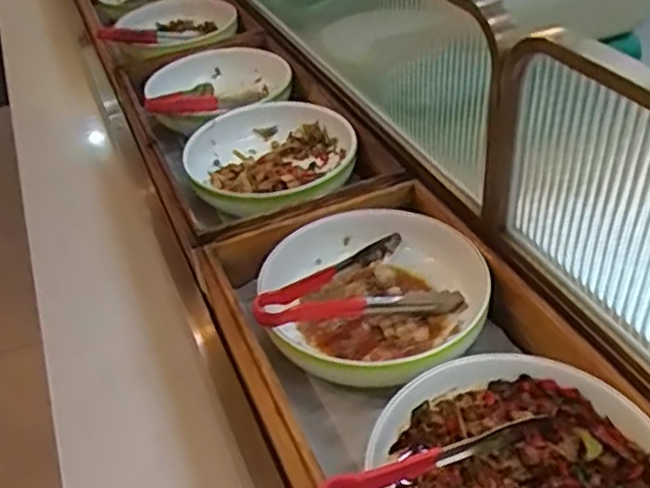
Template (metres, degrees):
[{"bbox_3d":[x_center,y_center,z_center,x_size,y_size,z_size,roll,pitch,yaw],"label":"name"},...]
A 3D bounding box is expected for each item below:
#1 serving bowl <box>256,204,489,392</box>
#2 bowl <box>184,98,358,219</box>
[{"bbox_3d":[0.051,0.051,0.755,0.240,0.066,0.241,-4,39,3],"label":"serving bowl"},{"bbox_3d":[-0.065,-0.118,0.982,0.245,0.069,0.267,-4,39,3],"label":"bowl"}]

